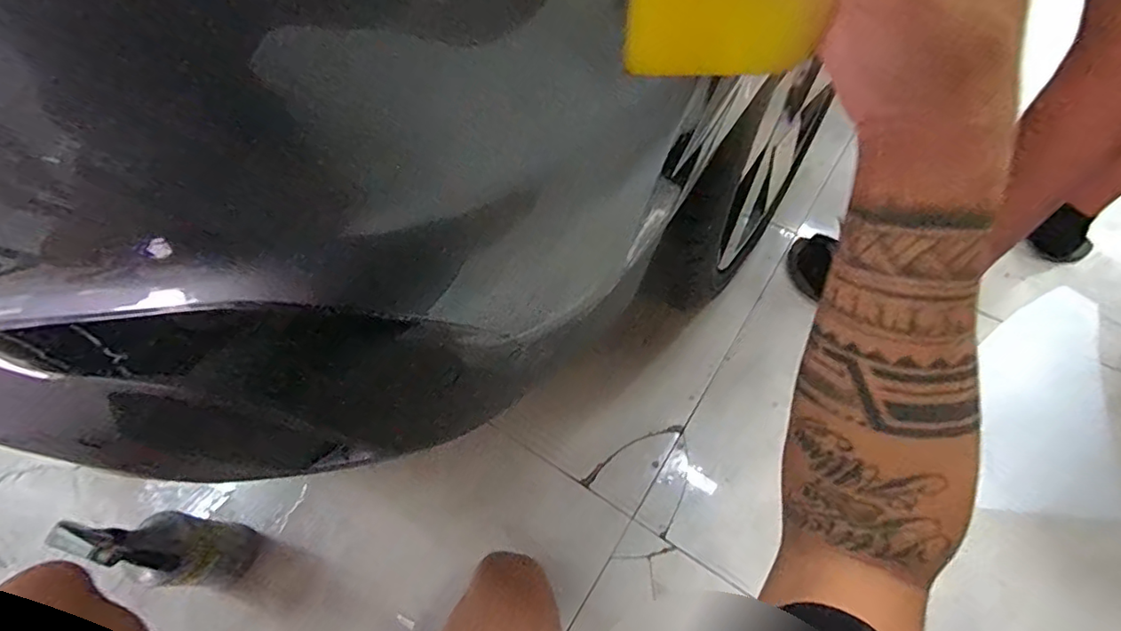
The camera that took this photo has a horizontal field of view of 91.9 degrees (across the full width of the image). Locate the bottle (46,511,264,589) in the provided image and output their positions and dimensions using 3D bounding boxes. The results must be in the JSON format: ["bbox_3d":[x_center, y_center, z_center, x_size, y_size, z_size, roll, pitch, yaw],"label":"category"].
[{"bbox_3d":[-0.501,0.308,0.713,0.103,0.299,0.084,0,62,5],"label":"bottle"}]

